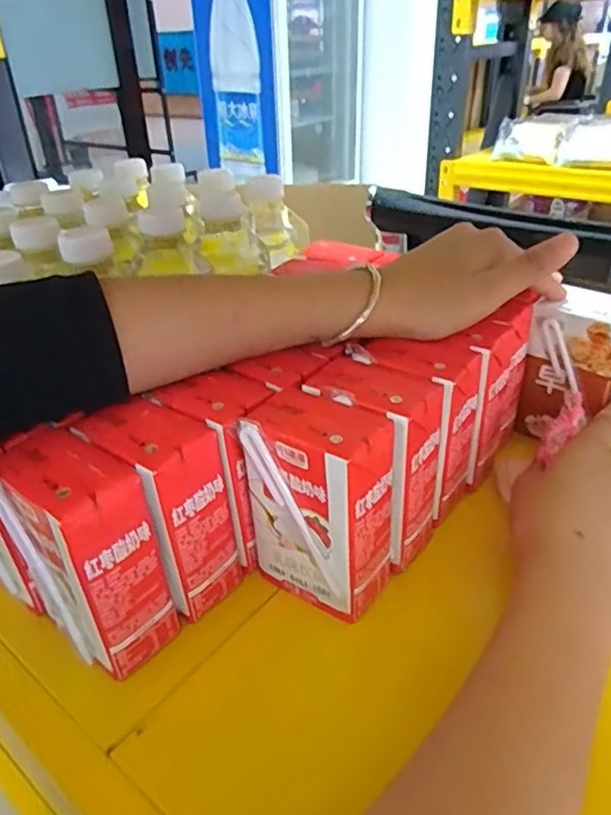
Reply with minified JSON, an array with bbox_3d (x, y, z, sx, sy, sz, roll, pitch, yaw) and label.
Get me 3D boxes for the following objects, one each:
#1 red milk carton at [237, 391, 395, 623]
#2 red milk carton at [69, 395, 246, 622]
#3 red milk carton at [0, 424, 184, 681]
[{"bbox_3d":[0.007,0.051,0.306,0.071,0.107,0.042,19,38,30],"label":"red milk carton"},{"bbox_3d":[-0.076,0.055,0.311,0.066,0.108,0.046,21,39,31],"label":"red milk carton"},{"bbox_3d":[-0.106,0.072,0.286,0.072,0.108,0.043,20,39,31],"label":"red milk carton"}]

